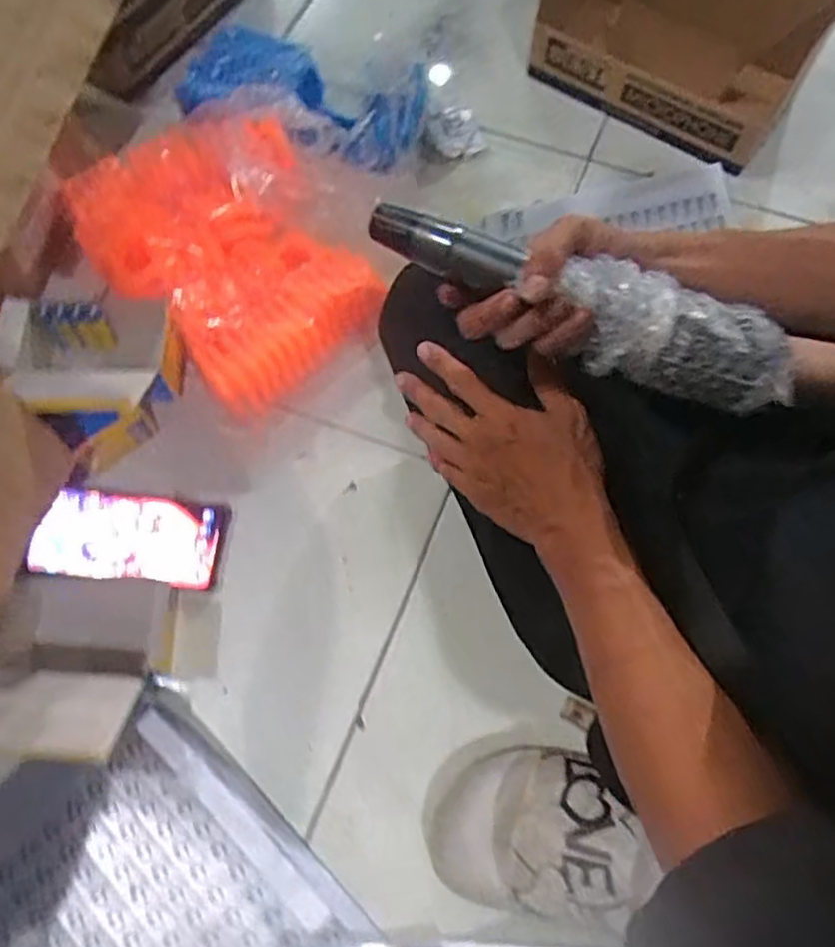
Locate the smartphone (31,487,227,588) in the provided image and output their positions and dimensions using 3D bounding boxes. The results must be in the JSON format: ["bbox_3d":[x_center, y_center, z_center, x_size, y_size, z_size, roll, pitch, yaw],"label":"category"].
[{"bbox_3d":[-0.247,0.055,0.608,0.159,0.015,0.078,5,65,3],"label":"smartphone"}]

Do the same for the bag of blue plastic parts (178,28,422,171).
[{"bbox_3d":[-0.147,-0.412,0.762,0.289,0.070,0.175,23,69,10],"label":"bag of blue plastic parts"}]

